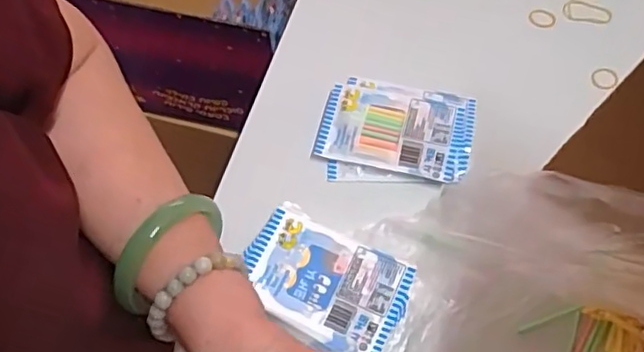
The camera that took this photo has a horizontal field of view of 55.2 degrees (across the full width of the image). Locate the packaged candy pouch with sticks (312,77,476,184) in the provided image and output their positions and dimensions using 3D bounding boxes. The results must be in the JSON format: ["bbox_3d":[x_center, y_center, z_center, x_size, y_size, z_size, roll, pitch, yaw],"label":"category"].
[{"bbox_3d":[0.058,-0.040,0.474,0.114,0.016,0.076,13,63,7],"label":"packaged candy pouch with sticks"}]

